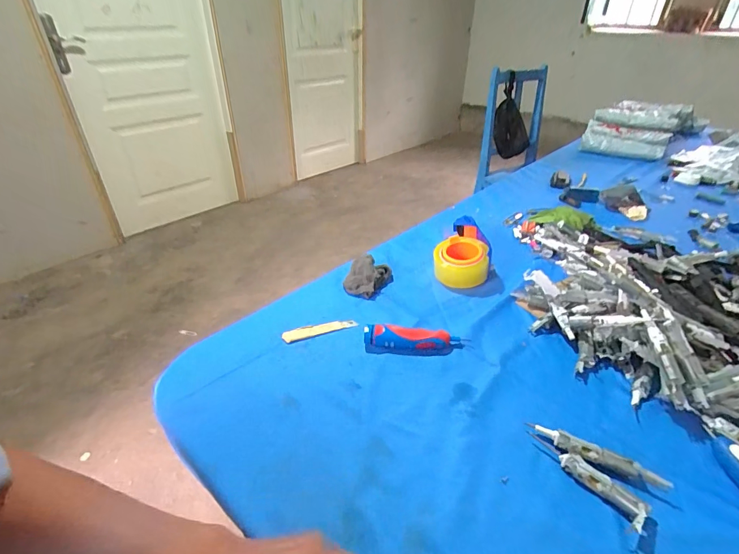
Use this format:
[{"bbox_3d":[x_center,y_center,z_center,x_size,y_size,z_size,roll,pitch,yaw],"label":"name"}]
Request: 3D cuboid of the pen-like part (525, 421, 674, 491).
[{"bbox_3d":[0.251,0.199,0.443,0.139,0.015,0.021,19,38,27],"label":"pen-like part"}]

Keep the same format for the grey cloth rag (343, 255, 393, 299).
[{"bbox_3d":[-0.004,-0.002,0.739,0.080,0.042,0.092,9,35,15],"label":"grey cloth rag"}]

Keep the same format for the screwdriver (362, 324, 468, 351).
[{"bbox_3d":[0.066,0.090,0.594,0.148,0.031,0.027,-1,32,6],"label":"screwdriver"}]

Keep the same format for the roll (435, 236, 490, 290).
[{"bbox_3d":[0.172,-0.031,0.759,0.090,0.072,0.090,0,33,0],"label":"roll"}]

